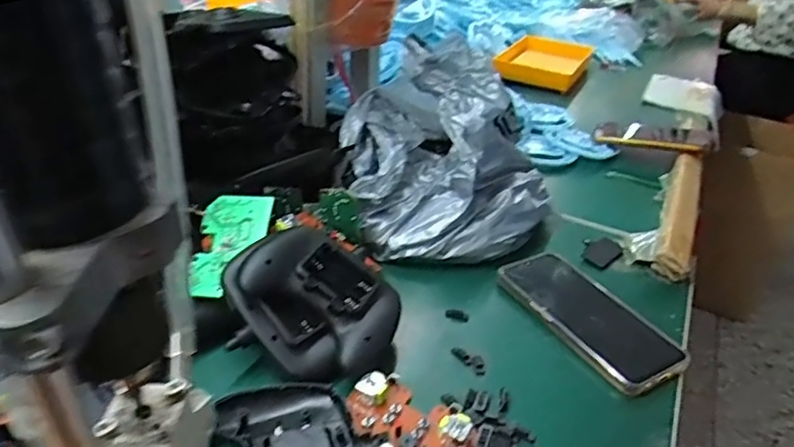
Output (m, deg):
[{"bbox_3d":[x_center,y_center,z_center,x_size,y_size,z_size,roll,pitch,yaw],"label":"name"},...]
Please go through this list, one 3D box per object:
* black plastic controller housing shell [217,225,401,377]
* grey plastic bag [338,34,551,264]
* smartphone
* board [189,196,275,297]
[{"bbox_3d":[-0.057,0.058,0.442,0.119,0.036,0.104,48,47,8],"label":"black plastic controller housing shell"},{"bbox_3d":[0.056,-0.074,0.598,0.218,0.155,0.200,7,32,2],"label":"grey plastic bag"},{"bbox_3d":[0.162,0.077,0.497,0.074,0.011,0.156,-17,42,-27],"label":"smartphone"},{"bbox_3d":[-0.135,0.017,0.478,0.056,0.005,0.089,3,63,7],"label":"board"}]

